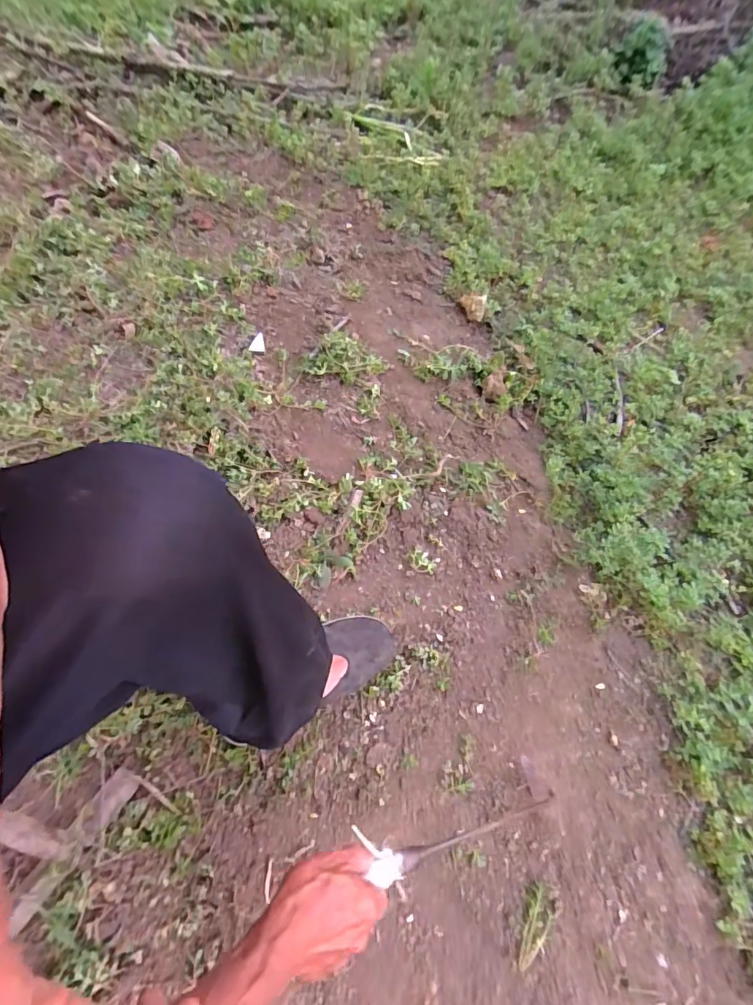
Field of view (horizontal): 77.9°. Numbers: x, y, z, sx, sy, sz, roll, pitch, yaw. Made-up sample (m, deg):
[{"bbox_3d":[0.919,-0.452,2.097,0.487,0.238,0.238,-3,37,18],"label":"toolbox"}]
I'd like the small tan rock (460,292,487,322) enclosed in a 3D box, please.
[{"bbox_3d":[0.207,-0.423,1.009,0.054,0.026,0.053,10,64,4],"label":"small tan rock"}]

